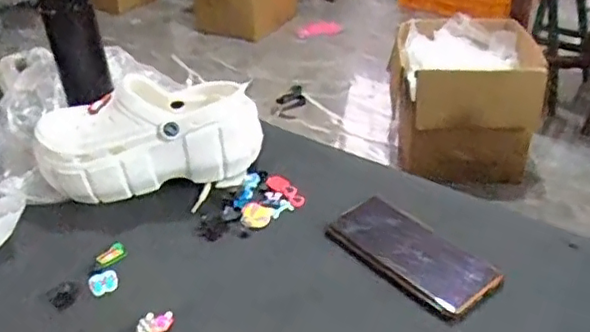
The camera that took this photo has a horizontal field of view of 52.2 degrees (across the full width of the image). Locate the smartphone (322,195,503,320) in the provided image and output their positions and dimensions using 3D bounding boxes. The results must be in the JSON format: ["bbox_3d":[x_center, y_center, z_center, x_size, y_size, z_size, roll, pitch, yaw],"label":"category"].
[{"bbox_3d":[0.109,0.077,0.557,0.073,0.008,0.155,-28,41,-33],"label":"smartphone"}]

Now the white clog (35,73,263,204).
[{"bbox_3d":[-0.162,-0.034,0.665,0.244,0.108,0.086,-5,33,-4],"label":"white clog"}]

